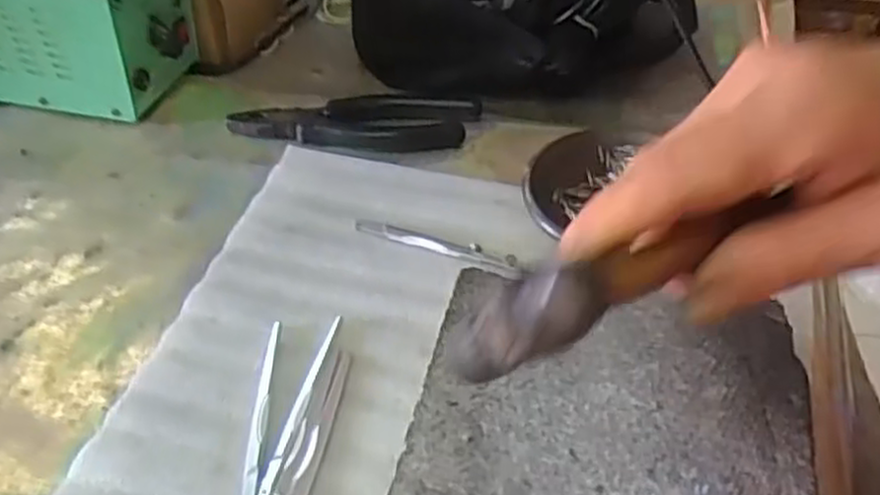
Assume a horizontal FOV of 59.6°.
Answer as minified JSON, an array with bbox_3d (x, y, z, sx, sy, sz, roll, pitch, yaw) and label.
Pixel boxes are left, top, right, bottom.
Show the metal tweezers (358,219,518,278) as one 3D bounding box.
[{"bbox_3d":[-0.002,0.000,0.442,0.101,0.006,0.011,14,48,20],"label":"metal tweezers"}]

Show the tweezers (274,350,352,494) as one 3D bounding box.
[{"bbox_3d":[-0.060,0.089,0.357,0.015,0.005,0.102,7,46,13],"label":"tweezers"}]

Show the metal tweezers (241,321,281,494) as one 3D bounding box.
[{"bbox_3d":[-0.086,0.078,0.370,0.008,0.004,0.102,-5,45,2],"label":"metal tweezers"}]

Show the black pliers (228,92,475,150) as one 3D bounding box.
[{"bbox_3d":[-0.058,-0.085,0.518,0.163,0.015,0.051,1,46,4],"label":"black pliers"}]

